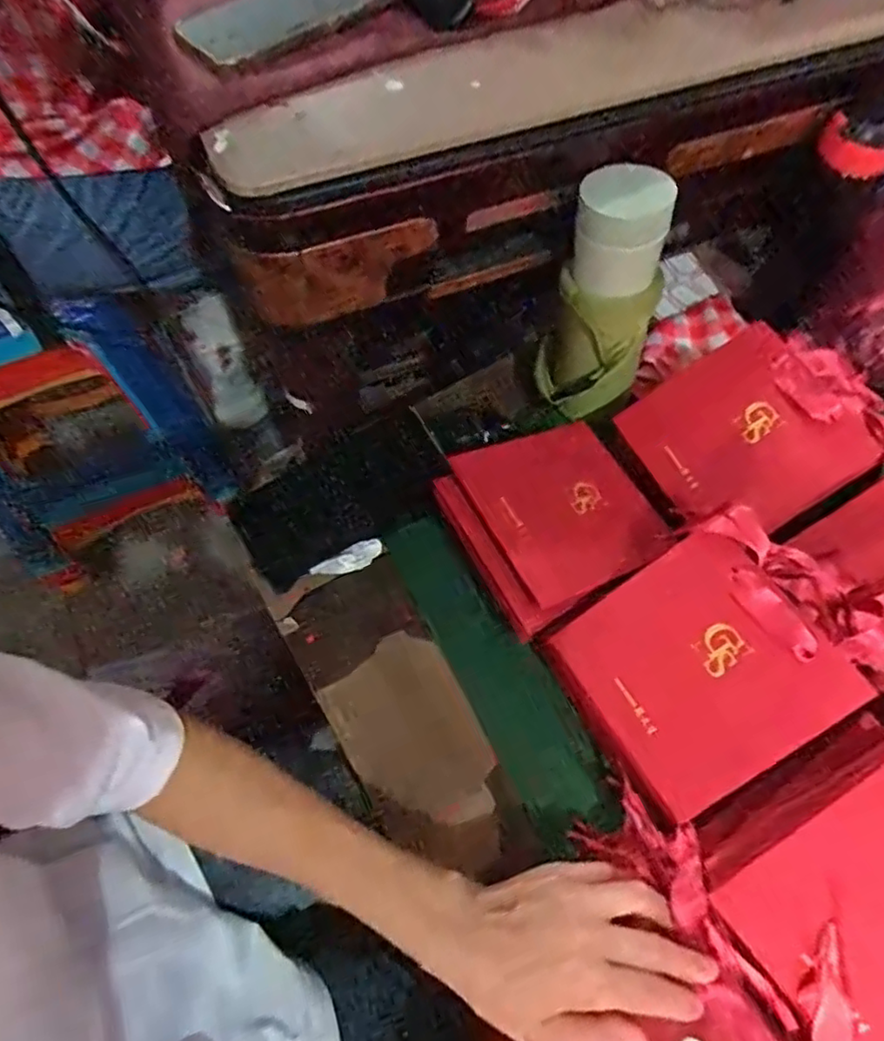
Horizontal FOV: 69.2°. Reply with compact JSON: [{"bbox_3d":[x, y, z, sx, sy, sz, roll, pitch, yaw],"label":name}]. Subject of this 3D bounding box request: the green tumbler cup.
[{"bbox_3d":[0.131,-0.175,0.529,0.084,0.196,0.077,12,62,6],"label":"green tumbler cup"}]

